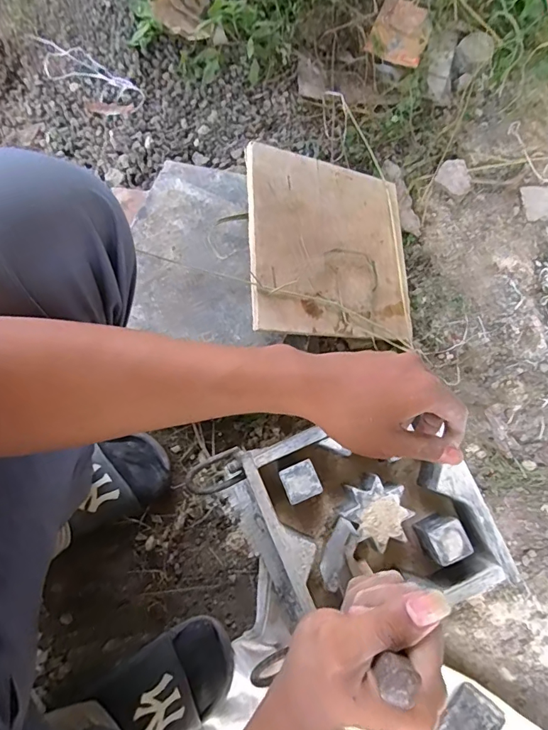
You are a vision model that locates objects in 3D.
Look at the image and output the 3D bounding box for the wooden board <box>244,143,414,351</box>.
[{"bbox_3d":[0.082,-0.154,0.609,0.251,0.008,0.240,1,82,-30],"label":"wooden board"}]

